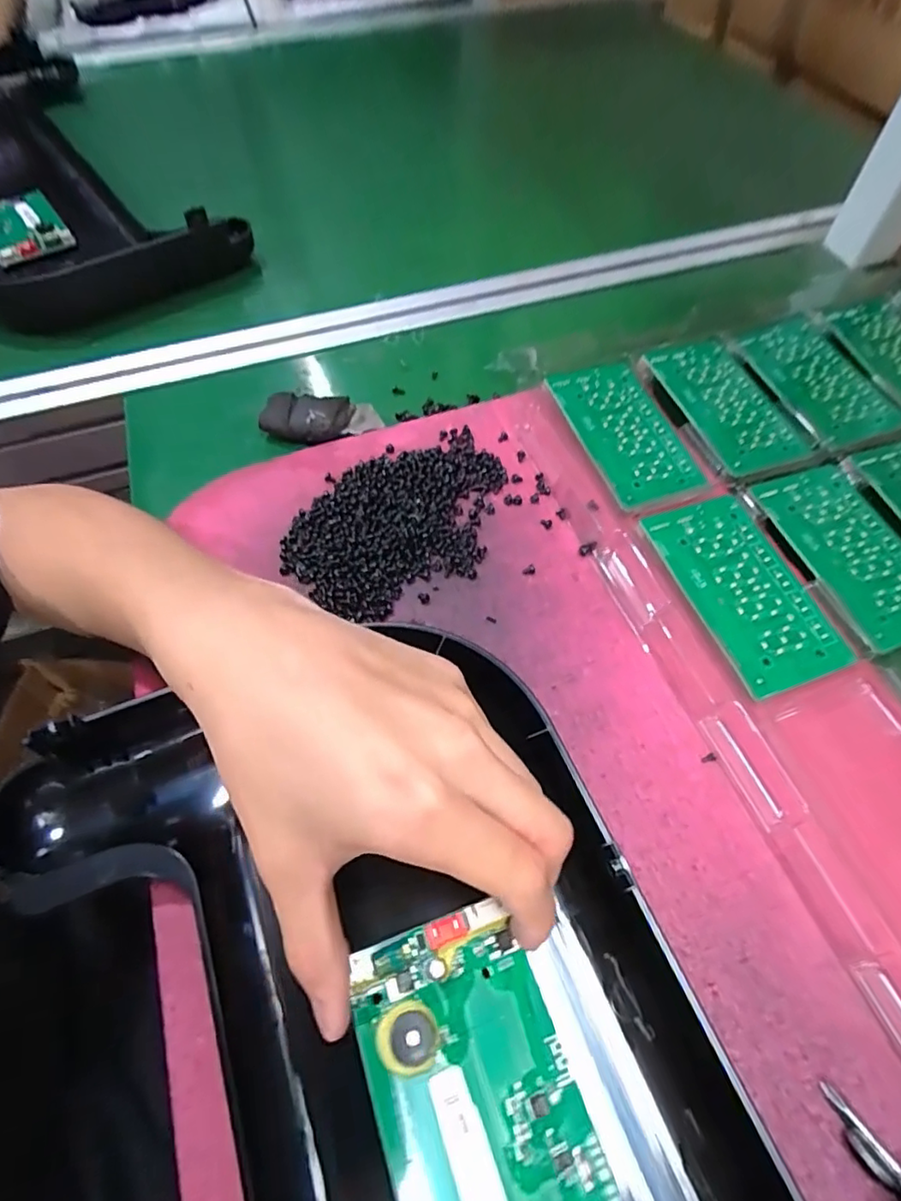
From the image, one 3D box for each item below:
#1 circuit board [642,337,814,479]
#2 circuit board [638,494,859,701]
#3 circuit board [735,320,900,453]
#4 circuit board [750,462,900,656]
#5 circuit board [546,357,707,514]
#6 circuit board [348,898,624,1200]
[{"bbox_3d":[0.171,-0.124,0.364,0.062,0.006,0.106,-18,61,-10],"label":"circuit board"},{"bbox_3d":[0.146,-0.007,0.292,0.057,0.005,0.105,-19,61,-10],"label":"circuit board"},{"bbox_3d":[0.236,-0.143,0.377,0.063,0.004,0.105,-16,61,-9],"label":"circuit board"},{"bbox_3d":[0.210,-0.027,0.304,0.059,0.004,0.105,-17,61,-9],"label":"circuit board"},{"bbox_3d":[0.103,-0.100,0.343,0.058,0.009,0.105,-17,61,-10],"label":"circuit board"},{"bbox_3d":[0.010,0.154,0.174,0.059,0.012,0.105,-19,61,-11],"label":"circuit board"}]

